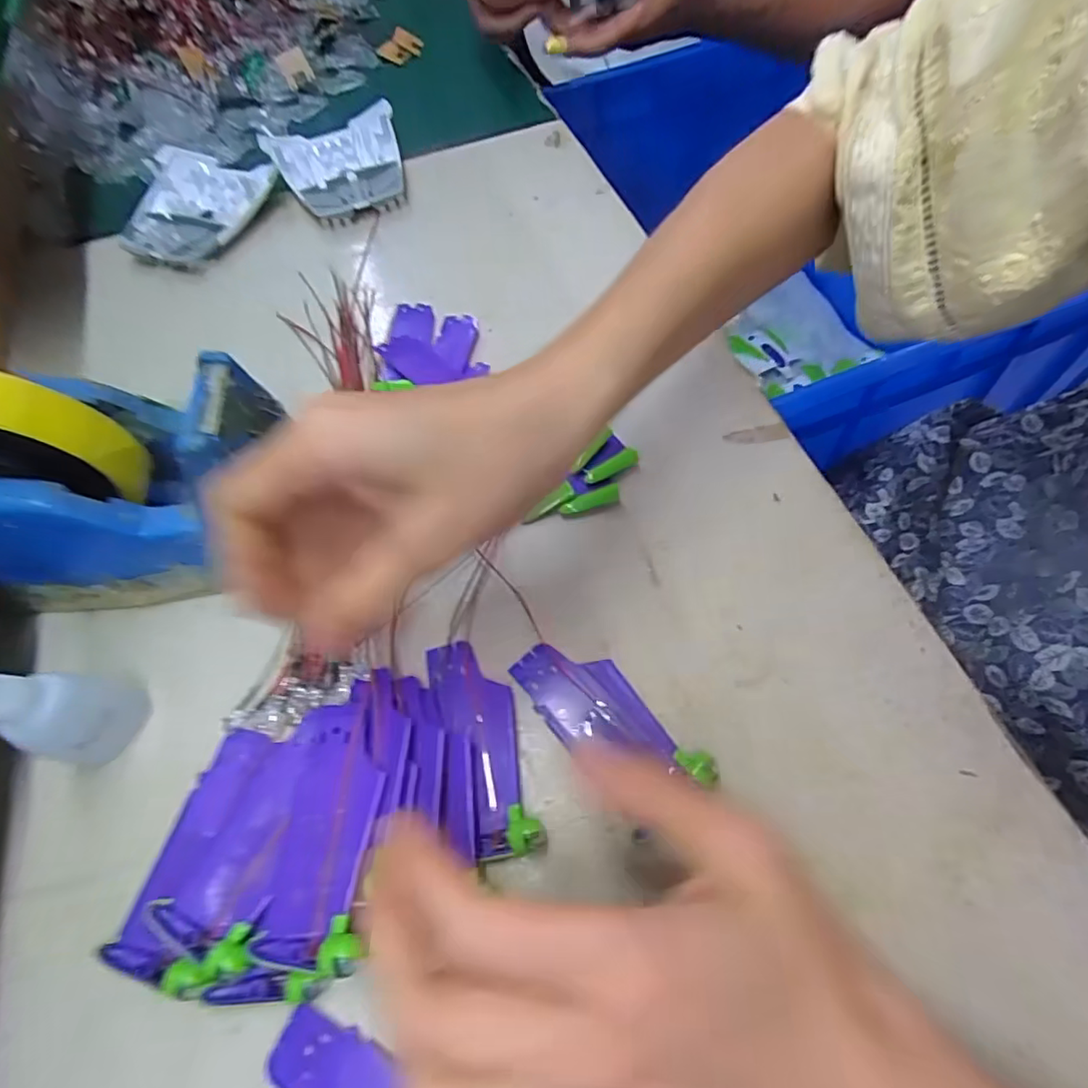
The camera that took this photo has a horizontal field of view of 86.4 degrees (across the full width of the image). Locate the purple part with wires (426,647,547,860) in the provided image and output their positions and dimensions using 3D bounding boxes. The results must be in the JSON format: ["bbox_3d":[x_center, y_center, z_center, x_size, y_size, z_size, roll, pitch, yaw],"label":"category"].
[{"bbox_3d":[-0.025,0.081,0.245,0.030,0.009,0.092,-19,63,-8],"label":"purple part with wires"}]

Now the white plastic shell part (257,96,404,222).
[{"bbox_3d":[-0.160,-0.292,0.446,0.098,0.029,0.098,-12,62,-4],"label":"white plastic shell part"}]

